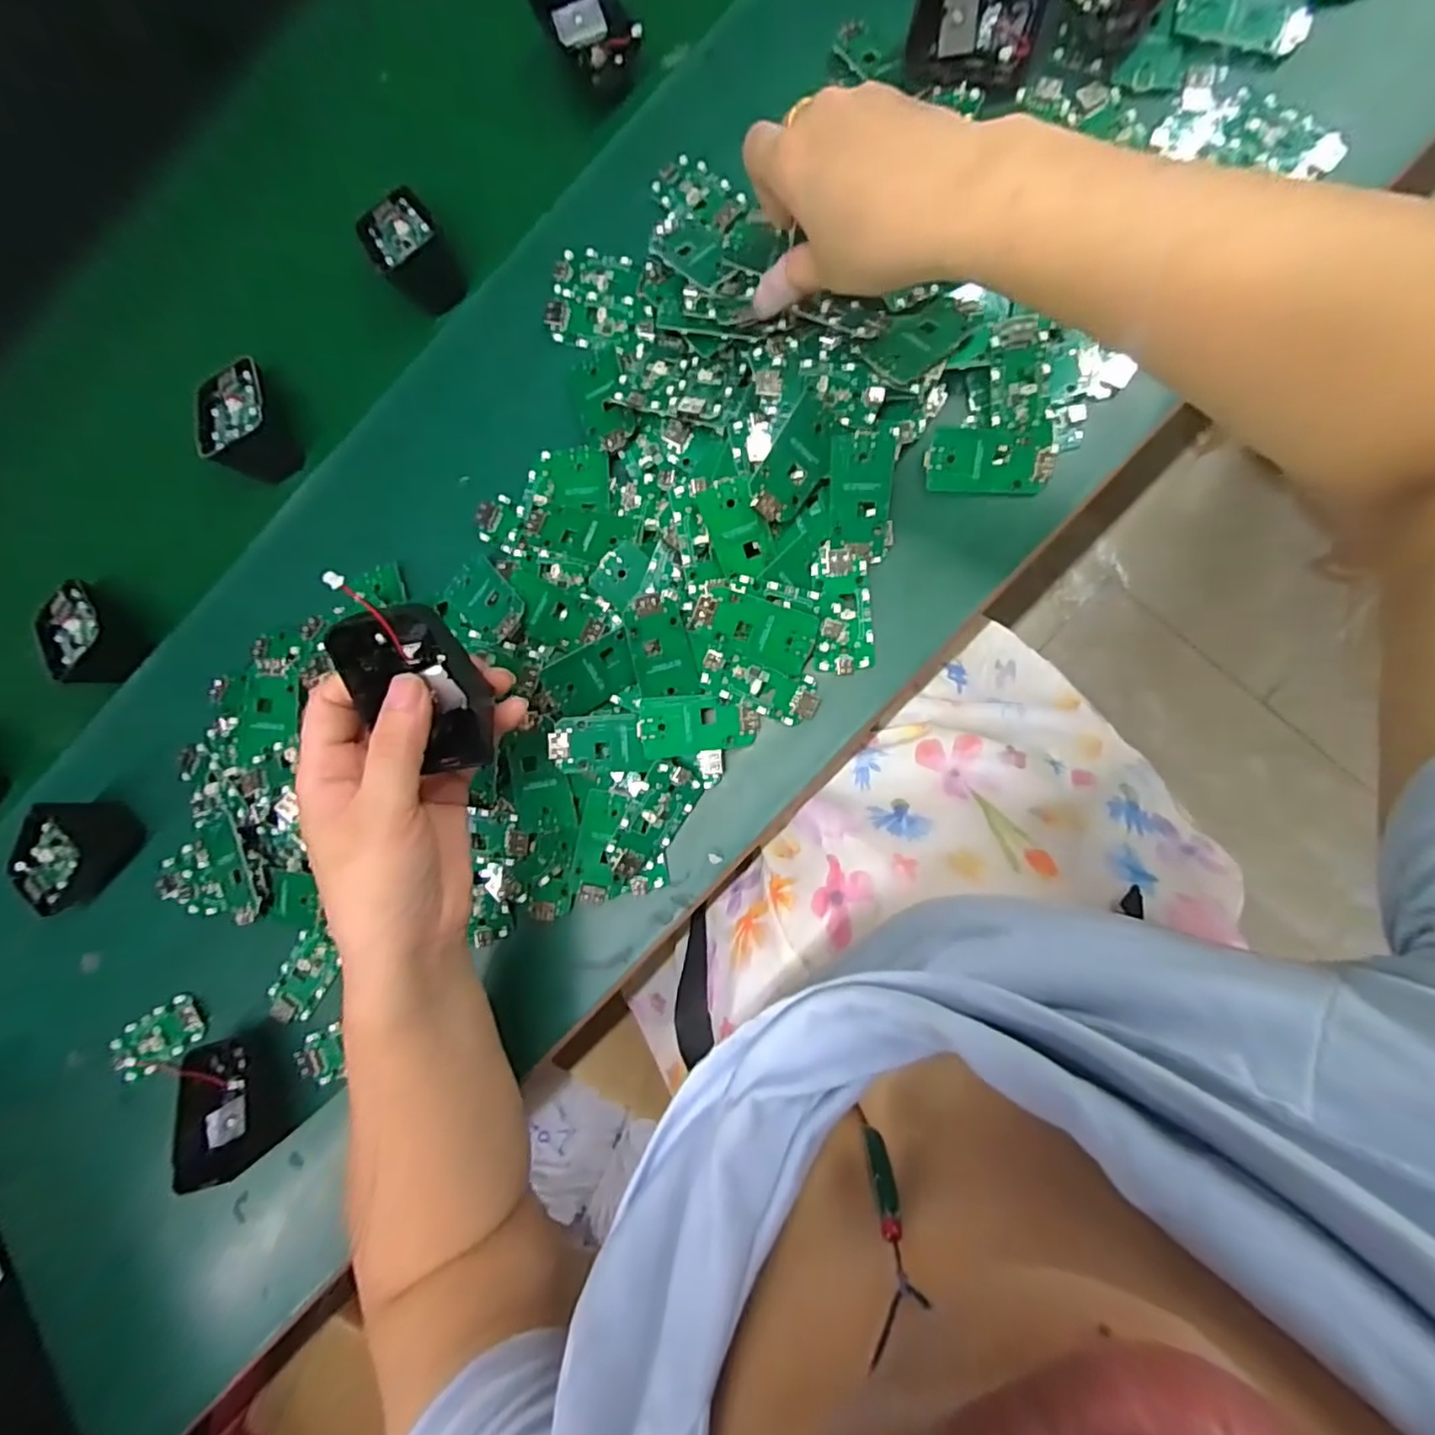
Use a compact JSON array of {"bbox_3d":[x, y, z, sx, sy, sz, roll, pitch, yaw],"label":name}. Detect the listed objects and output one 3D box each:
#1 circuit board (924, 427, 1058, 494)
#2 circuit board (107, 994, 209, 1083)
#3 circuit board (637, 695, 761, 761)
[{"bbox_3d":[0.143,-0.135,0.339,0.062,0.007,0.032,4,88,7],"label":"circuit board"},{"bbox_3d":[-0.333,0.190,0.382,0.058,0.008,0.030,-33,84,4],"label":"circuit board"},{"bbox_3d":[-0.010,0.005,0.344,0.063,0.005,0.031,-1,87,-9],"label":"circuit board"}]

